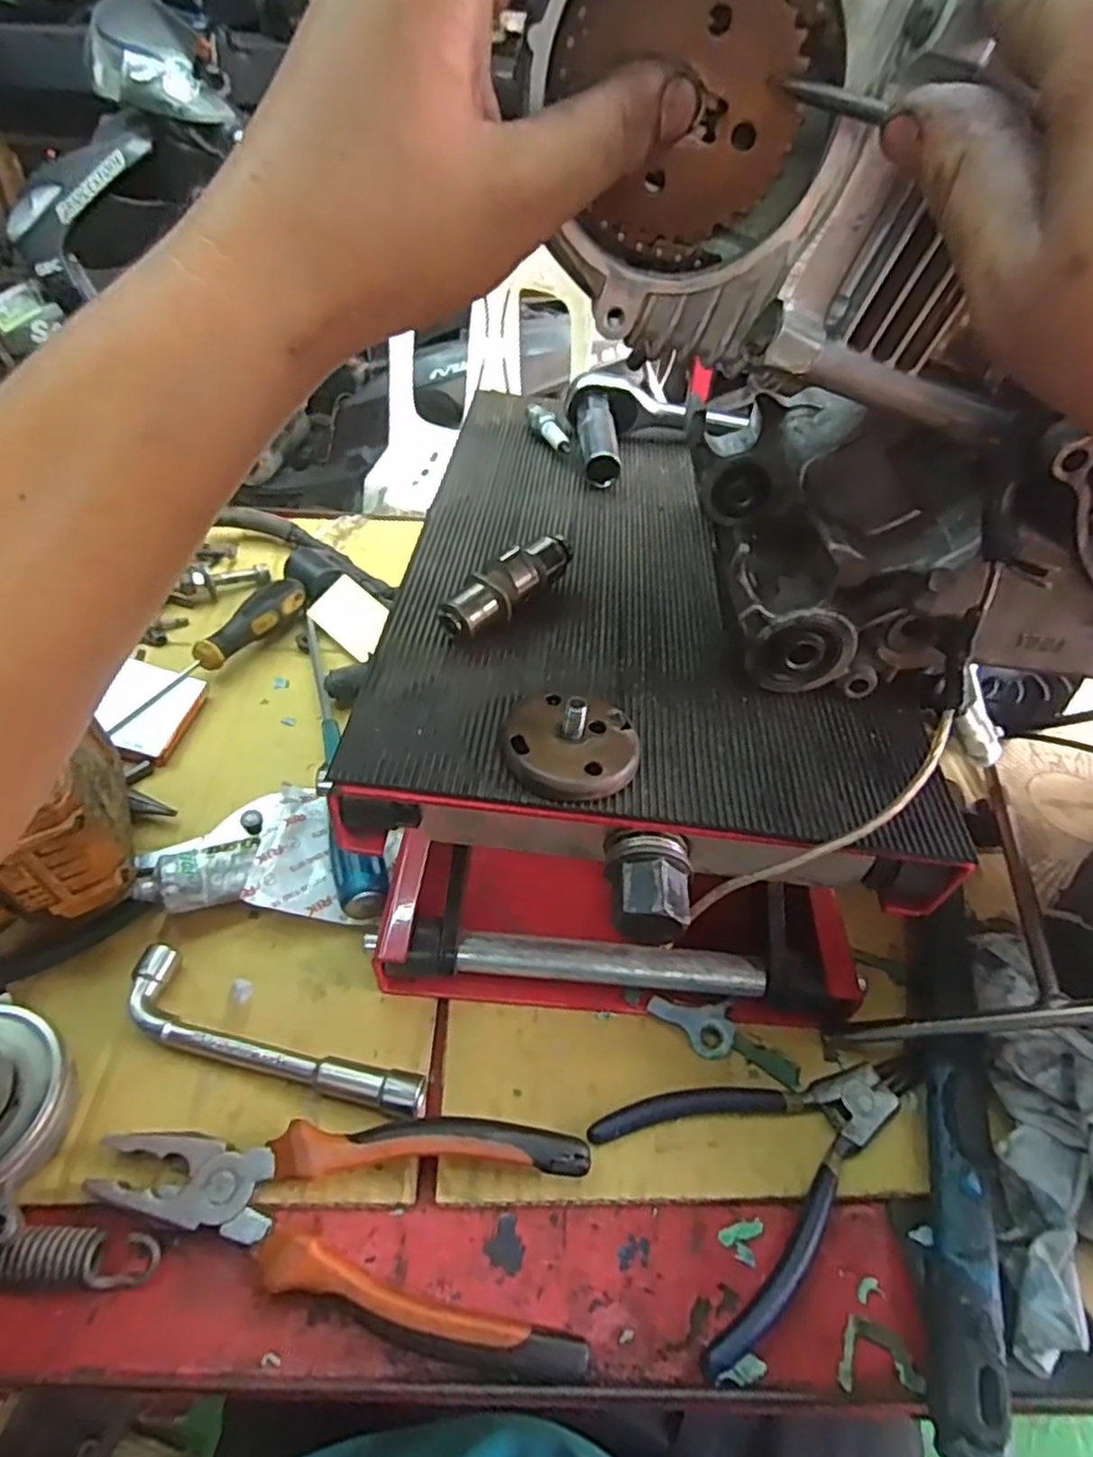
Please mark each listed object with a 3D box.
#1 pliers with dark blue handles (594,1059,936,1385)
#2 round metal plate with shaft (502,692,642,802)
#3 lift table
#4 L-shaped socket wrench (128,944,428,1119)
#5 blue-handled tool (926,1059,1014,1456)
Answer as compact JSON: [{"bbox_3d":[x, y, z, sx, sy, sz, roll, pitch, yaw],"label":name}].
[{"bbox_3d":[0.105,0.181,0.309,0.148,0.009,0.089,-19,50,-22],"label":"pliers with dark blue handles"},{"bbox_3d":[0.009,0.002,0.250,0.048,0.021,0.041,14,47,9],"label":"round metal plate with shaft"},{"bbox_3d":[0.039,-0.019,0.386,0.222,0.170,0.325,4,46,0],"label":"lift table"},{"bbox_3d":[-0.129,0.147,0.327,0.152,0.022,0.037,20,48,15],"label":"L-shaped socket wrench"},{"bbox_3d":[0.163,0.199,0.276,0.023,0.016,0.130,17,47,12],"label":"blue-handled tool"}]

